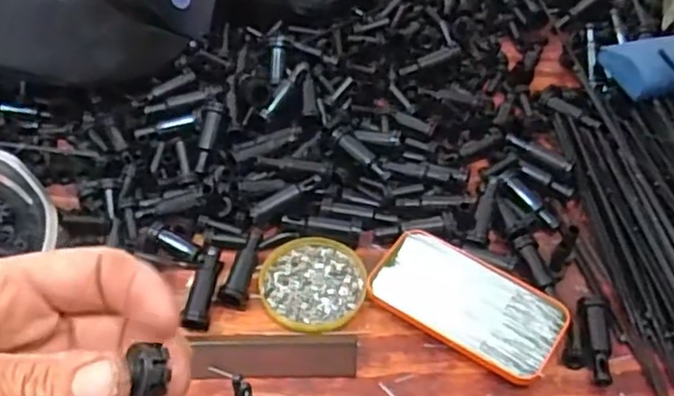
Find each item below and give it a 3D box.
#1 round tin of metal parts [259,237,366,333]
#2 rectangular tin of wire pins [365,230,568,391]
[{"bbox_3d":[-0.019,0.066,0.552,0.081,0.008,0.088,1,48,-1],"label":"round tin of metal parts"},{"bbox_3d":[0.100,0.077,0.530,0.142,0.017,0.072,30,54,23],"label":"rectangular tin of wire pins"}]

